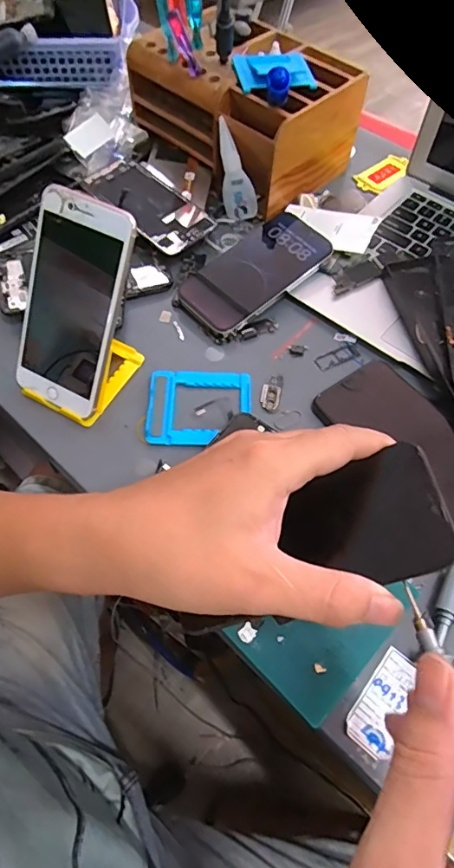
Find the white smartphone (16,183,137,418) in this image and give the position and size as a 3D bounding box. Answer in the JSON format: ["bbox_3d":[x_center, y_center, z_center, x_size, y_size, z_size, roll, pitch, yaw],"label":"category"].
[{"bbox_3d":[-0.115,-0.092,0.364,0.074,0.155,0.009,27,26,14],"label":"white smartphone"}]

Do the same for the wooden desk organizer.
[{"bbox_3d":[0.019,-0.346,0.518,0.208,0.089,0.147,39,66,19],"label":"wooden desk organizer"}]

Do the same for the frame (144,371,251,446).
[{"bbox_3d":[-0.023,-0.023,0.401,0.085,0.004,0.073,1,60,-1],"label":"frame"}]

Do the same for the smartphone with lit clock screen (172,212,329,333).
[{"bbox_3d":[0.025,-0.152,0.459,0.142,0.010,0.073,-41,72,-12],"label":"smartphone with lit clock screen"}]

